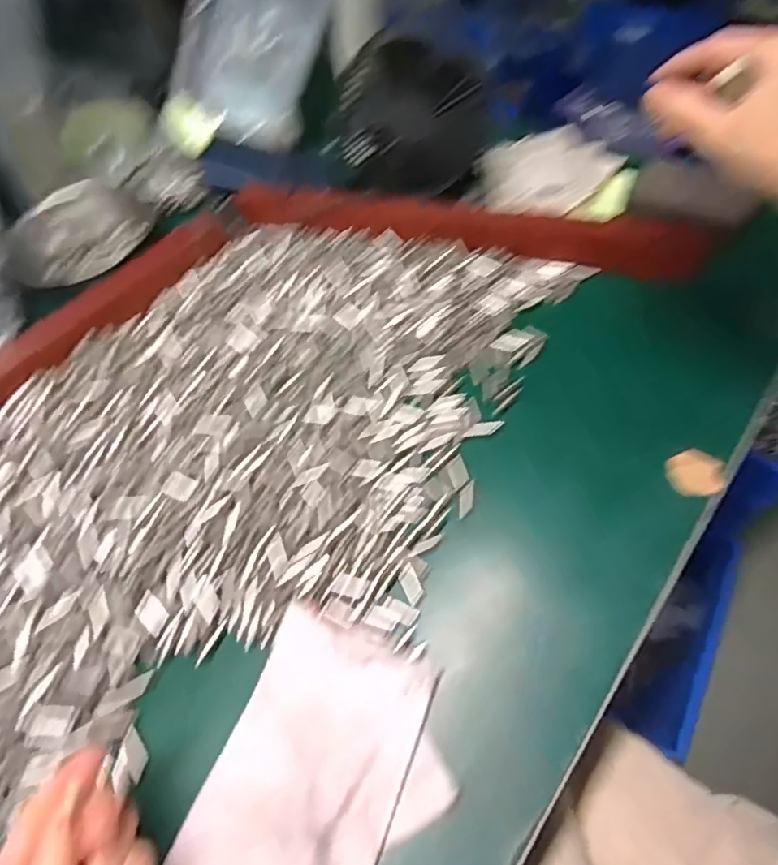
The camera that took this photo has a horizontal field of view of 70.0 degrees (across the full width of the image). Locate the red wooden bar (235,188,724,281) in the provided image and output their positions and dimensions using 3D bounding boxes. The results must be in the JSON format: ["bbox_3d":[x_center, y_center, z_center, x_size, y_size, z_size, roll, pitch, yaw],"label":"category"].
[{"bbox_3d":[0.060,-0.177,0.479,0.398,0.043,0.027,10,57,9],"label":"red wooden bar"}]

